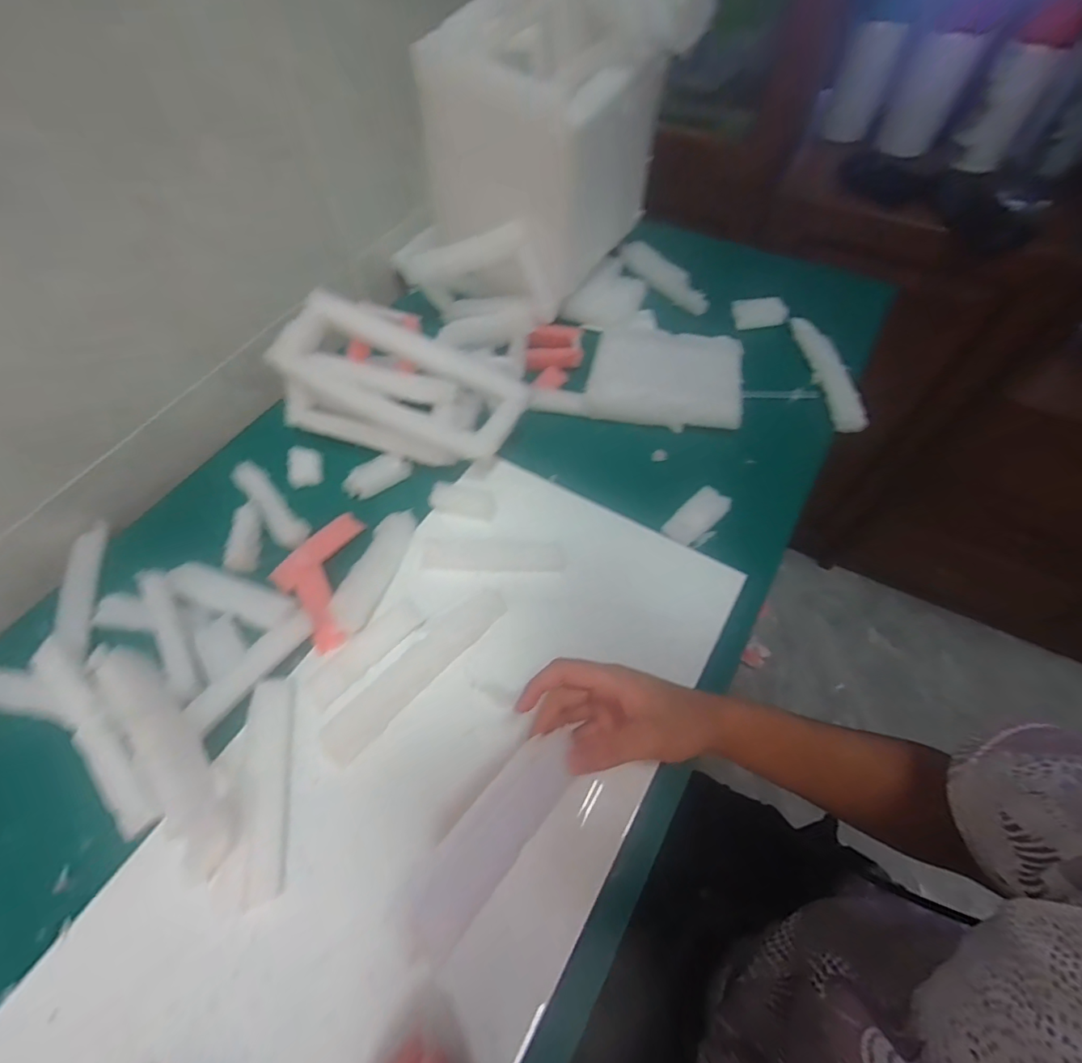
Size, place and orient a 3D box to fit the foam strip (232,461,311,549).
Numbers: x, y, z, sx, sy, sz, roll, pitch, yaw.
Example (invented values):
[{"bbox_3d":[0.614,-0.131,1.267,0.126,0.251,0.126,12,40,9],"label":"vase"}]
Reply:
[{"bbox_3d":[-0.283,-0.032,0.527,0.032,0.019,0.124,-36,64,-18],"label":"foam strip"}]

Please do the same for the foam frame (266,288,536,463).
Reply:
[{"bbox_3d":[-0.141,-0.154,0.528,0.252,0.103,0.119,18,61,13],"label":"foam frame"}]

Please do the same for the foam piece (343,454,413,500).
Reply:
[{"bbox_3d":[-0.176,-0.061,0.543,0.070,0.017,0.031,-32,62,-15],"label":"foam piece"}]

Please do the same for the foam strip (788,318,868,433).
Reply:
[{"bbox_3d":[0.340,-0.199,0.601,0.029,0.025,0.183,-6,59,-1],"label":"foam strip"}]

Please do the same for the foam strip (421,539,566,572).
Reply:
[{"bbox_3d":[-0.046,0.023,0.479,0.134,0.007,0.030,2,59,4],"label":"foam strip"}]

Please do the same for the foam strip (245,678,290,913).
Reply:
[{"bbox_3d":[-0.207,0.188,0.381,0.025,0.014,0.153,-11,59,-4],"label":"foam strip"}]

